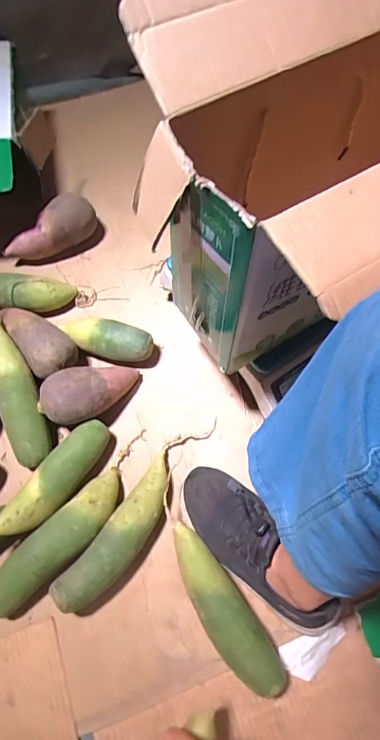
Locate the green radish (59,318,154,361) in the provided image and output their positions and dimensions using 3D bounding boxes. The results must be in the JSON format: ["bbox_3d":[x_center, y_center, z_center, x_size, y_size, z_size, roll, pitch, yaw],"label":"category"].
[{"bbox_3d":[-0.128,-0.048,0.650,0.145,0.057,0.057,13,67,2],"label":"green radish"}]

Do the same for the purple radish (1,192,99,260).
[{"bbox_3d":[-0.237,-0.239,0.720,0.166,0.068,0.061,-33,72,-2],"label":"purple radish"}]

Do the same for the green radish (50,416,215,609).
[{"bbox_3d":[-0.059,0.179,0.555,0.060,0.055,0.296,34,69,11],"label":"green radish"}]

